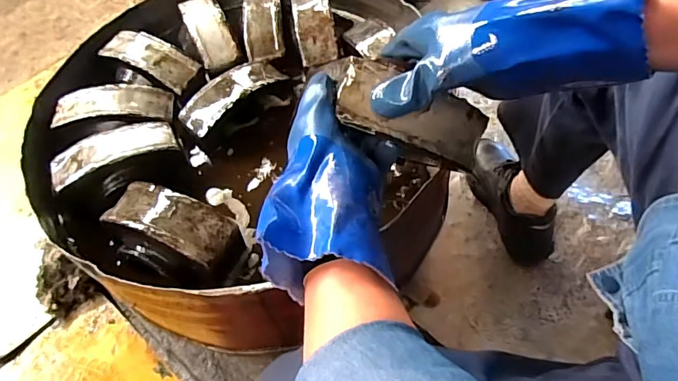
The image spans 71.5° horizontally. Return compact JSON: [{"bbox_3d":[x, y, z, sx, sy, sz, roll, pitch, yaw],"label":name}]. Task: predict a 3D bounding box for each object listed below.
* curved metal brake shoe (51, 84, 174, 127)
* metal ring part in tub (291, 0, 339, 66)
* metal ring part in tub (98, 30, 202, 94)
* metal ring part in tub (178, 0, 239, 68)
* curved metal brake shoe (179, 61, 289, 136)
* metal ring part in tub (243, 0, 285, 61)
[{"bbox_3d":[-0.324,-0.121,0.672,0.162,0.029,0.056,-5,56,0],"label":"curved metal brake shoe"},{"bbox_3d":[-0.040,-0.265,0.736,0.060,0.034,0.162,-10,56,-3],"label":"metal ring part in tub"},{"bbox_3d":[-0.289,-0.203,0.722,0.150,0.029,0.057,23,61,18],"label":"metal ring part in tub"},{"bbox_3d":[-0.210,-0.259,0.757,0.056,0.035,0.156,-23,58,-11],"label":"metal ring part in tub"},{"bbox_3d":[-0.152,-0.143,0.673,0.161,0.034,0.061,-37,61,-19],"label":"curved metal brake shoe"},{"bbox_3d":[-0.121,-0.272,0.753,0.060,0.032,0.158,-7,56,-1],"label":"metal ring part in tub"}]

